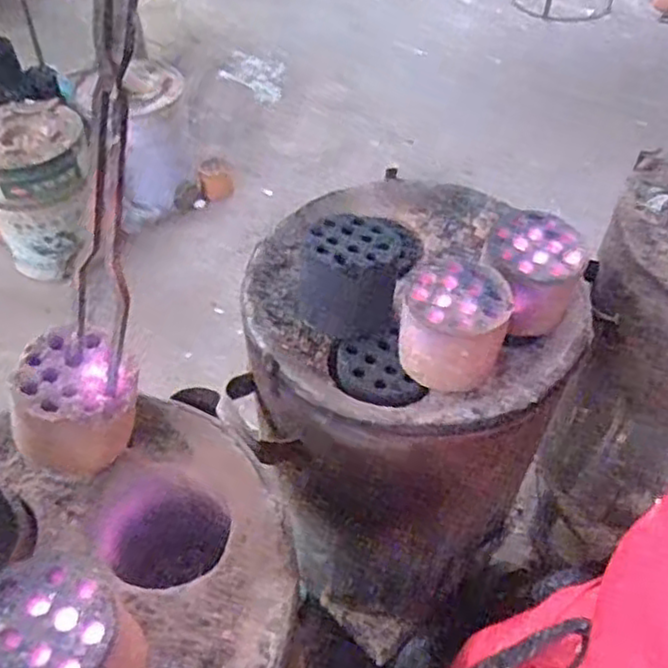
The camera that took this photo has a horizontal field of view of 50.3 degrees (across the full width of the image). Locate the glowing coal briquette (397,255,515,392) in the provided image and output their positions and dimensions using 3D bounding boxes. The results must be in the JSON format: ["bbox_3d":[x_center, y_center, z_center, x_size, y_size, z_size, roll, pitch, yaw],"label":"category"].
[{"bbox_3d":[0.114,-0.012,0.690,0.109,0.088,0.097,6,49,4],"label":"glowing coal briquette"}]

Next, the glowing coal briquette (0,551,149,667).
[{"bbox_3d":[-0.189,0.215,0.488,0.098,0.089,0.096,1,49,-1],"label":"glowing coal briquette"}]

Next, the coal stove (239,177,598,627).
[{"bbox_3d":[0.080,0.081,0.909,0.347,0.530,0.336,-4,49,-5],"label":"coal stove"}]

